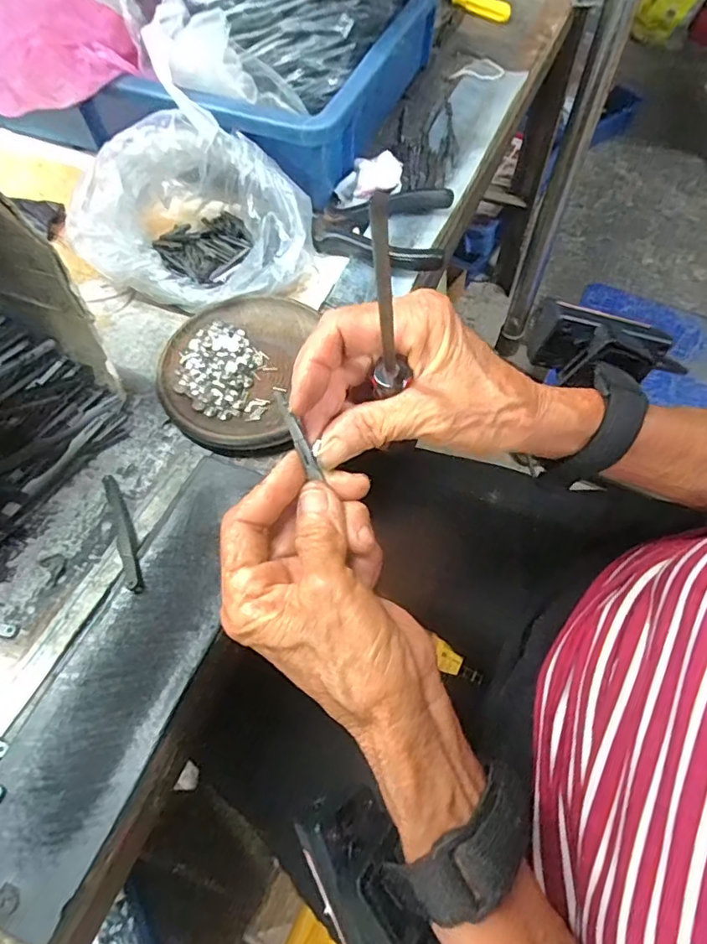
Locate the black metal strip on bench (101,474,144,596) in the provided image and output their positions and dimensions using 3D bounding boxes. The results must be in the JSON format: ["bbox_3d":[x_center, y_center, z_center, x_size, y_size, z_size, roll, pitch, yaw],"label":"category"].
[{"bbox_3d":[-0.124,0.031,0.299,0.009,0.007,0.080,-24,50,-12],"label":"black metal strip on bench"}]

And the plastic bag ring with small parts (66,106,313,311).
[{"bbox_3d":[-0.102,-0.176,0.372,0.136,0.076,0.115,14,61,9],"label":"plastic bag ring with small parts"}]

